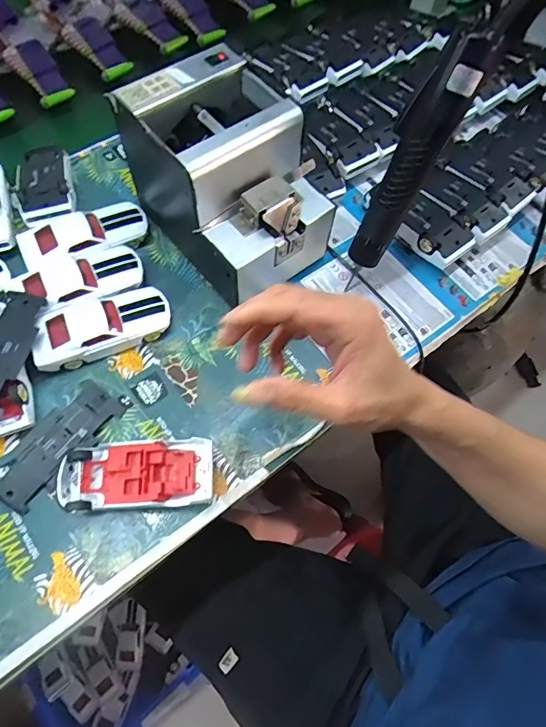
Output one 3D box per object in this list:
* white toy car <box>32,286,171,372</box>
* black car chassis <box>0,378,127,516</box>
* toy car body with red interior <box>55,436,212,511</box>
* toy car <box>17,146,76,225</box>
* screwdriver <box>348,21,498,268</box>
[{"bbox_3d":[-0.165,-0.035,0.433,0.126,0.037,0.055,-18,67,-11],"label":"white toy car"},{"bbox_3d":[-0.194,0.070,0.396,0.051,0.014,0.122,33,68,13],"label":"black car chassis"},{"bbox_3d":[-0.116,0.095,0.379,0.128,0.034,0.056,-1,65,-3],"label":"toy car body with red interior"},{"bbox_3d":[-0.250,-0.201,0.495,0.053,0.046,0.122,-14,66,-9],"label":"toy car"},{"bbox_3d":[0.119,-0.176,0.387,0.041,0.198,0.034,35,41,13],"label":"screwdriver"}]

